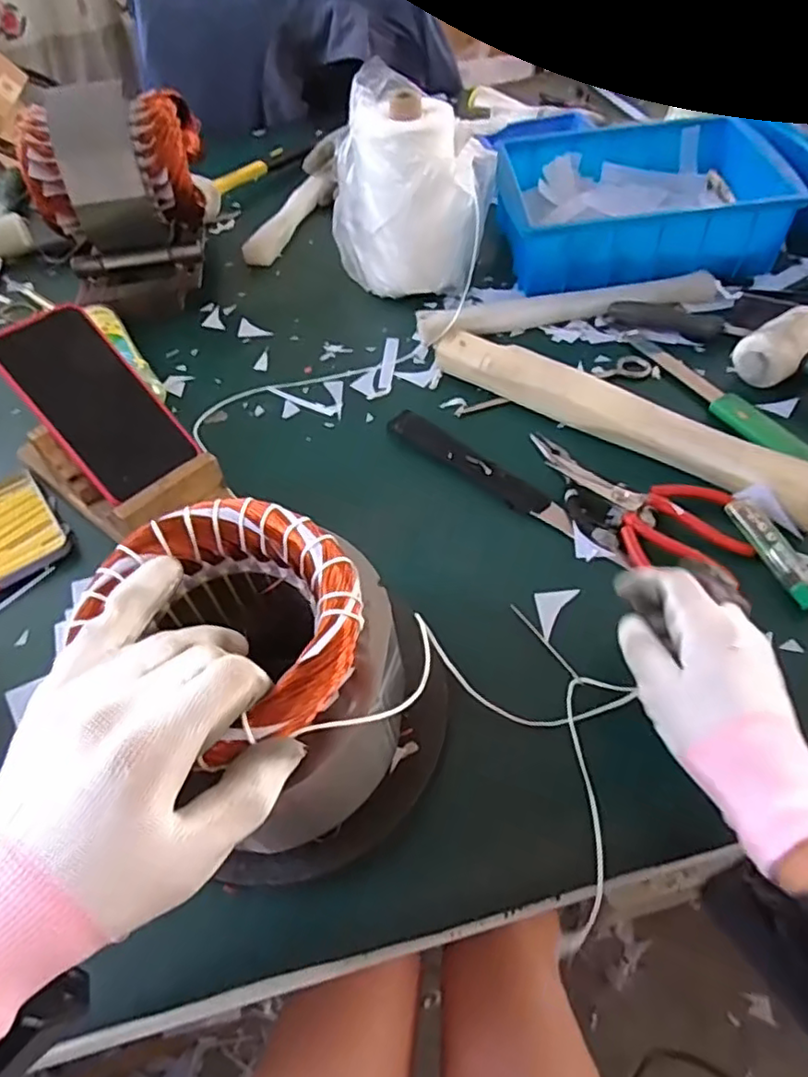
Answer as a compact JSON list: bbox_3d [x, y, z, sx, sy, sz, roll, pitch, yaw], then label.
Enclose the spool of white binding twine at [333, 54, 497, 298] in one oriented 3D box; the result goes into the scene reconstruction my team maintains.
[{"bbox_3d":[0.005,-0.356,0.646,0.156,0.173,0.116,17,55,18],"label":"spool of white binding twine"}]

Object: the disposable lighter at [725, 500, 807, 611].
[{"bbox_3d":[0.253,0.008,0.431,0.020,0.010,0.085,-23,65,-13],"label":"disposable lighter"}]

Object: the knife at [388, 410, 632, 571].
[{"bbox_3d":[0.074,-0.045,0.498,0.226,0.008,0.031,36,62,28],"label":"knife"}]

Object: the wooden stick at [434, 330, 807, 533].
[{"bbox_3d":[0.164,-0.099,0.513,0.332,0.030,0.040,31,60,26],"label":"wooden stick"}]

